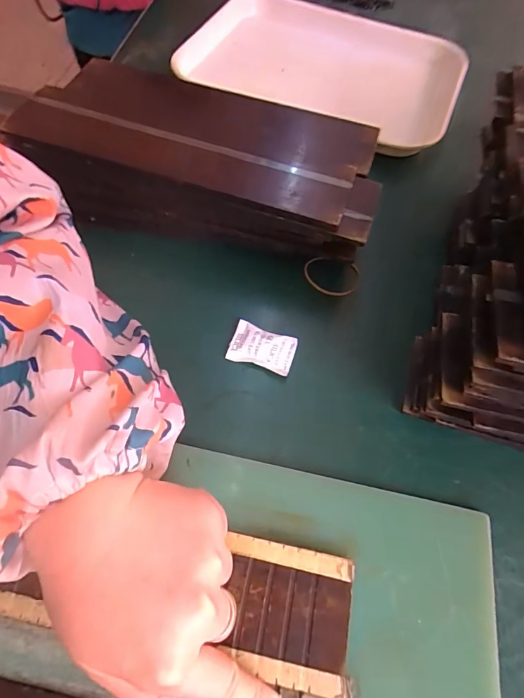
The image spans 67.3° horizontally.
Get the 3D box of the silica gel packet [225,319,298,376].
[{"bbox_3d":[0.000,-0.001,0.296,0.047,0.007,0.032,17,62,7],"label":"silica gel packet"}]

